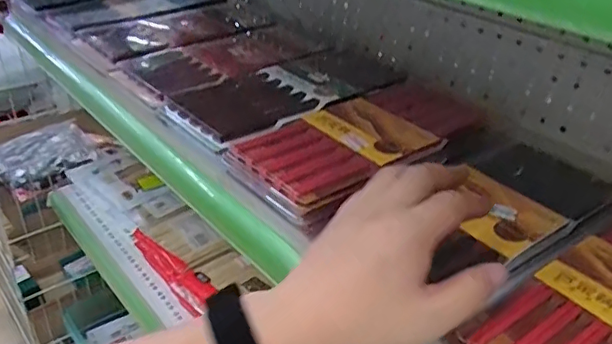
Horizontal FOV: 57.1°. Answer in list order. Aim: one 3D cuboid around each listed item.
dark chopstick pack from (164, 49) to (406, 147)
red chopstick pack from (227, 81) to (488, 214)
[{"bbox_3d":[-0.021,-0.085,0.587,0.227,0.018,0.114,-20,38,-32],"label":"dark chopstick pack"},{"bbox_3d":[0.058,-0.039,0.517,0.244,0.009,0.112,-22,39,-34],"label":"red chopstick pack"}]

